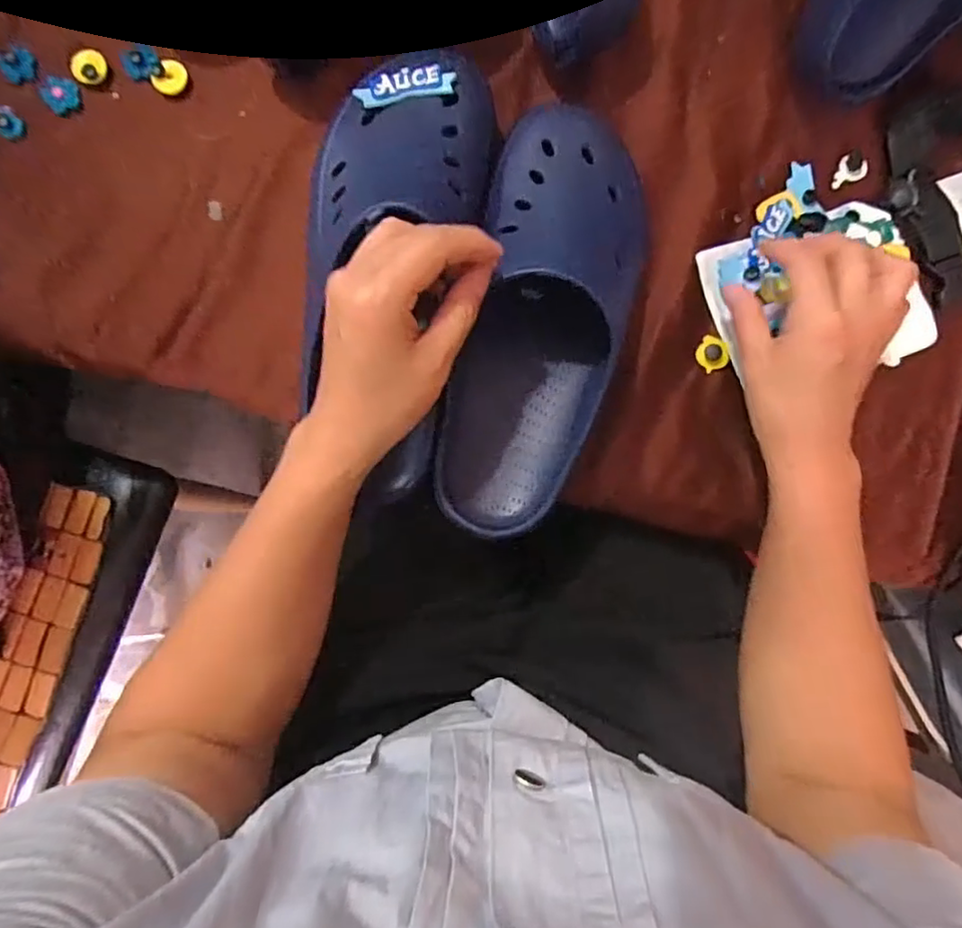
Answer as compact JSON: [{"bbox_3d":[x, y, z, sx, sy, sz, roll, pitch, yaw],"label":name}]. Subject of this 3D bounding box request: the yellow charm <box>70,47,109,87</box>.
[{"bbox_3d":[-0.282,-0.286,0.436,0.025,0.008,0.026,0,84,-1],"label":"yellow charm"}]

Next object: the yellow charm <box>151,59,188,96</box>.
[{"bbox_3d":[-0.225,-0.280,0.442,0.022,0.006,0.027,29,85,2],"label":"yellow charm"}]

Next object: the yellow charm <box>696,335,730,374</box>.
[{"bbox_3d":[0.164,-0.077,0.430,0.022,0.005,0.023,0,84,-1],"label":"yellow charm"}]

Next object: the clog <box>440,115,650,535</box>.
[{"bbox_3d":[0.042,-0.091,0.396,0.105,0.077,0.277,12,84,1],"label":"clog"}]

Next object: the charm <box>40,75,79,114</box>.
[{"bbox_3d":[-0.304,-0.268,0.437,0.023,0.004,0.033,-38,86,-4],"label":"charm"}]

